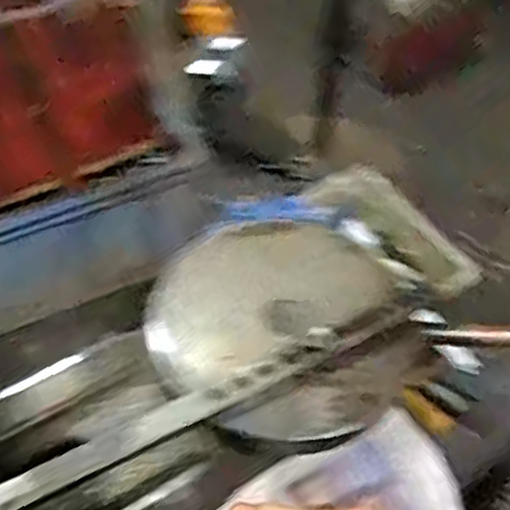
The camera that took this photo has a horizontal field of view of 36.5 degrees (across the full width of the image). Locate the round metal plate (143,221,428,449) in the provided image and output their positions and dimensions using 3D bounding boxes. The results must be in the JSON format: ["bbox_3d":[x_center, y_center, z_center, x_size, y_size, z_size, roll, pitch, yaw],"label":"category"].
[{"bbox_3d":[0.020,0.048,0.558,0.176,0.031,0.178,1,49,-1],"label":"round metal plate"}]

